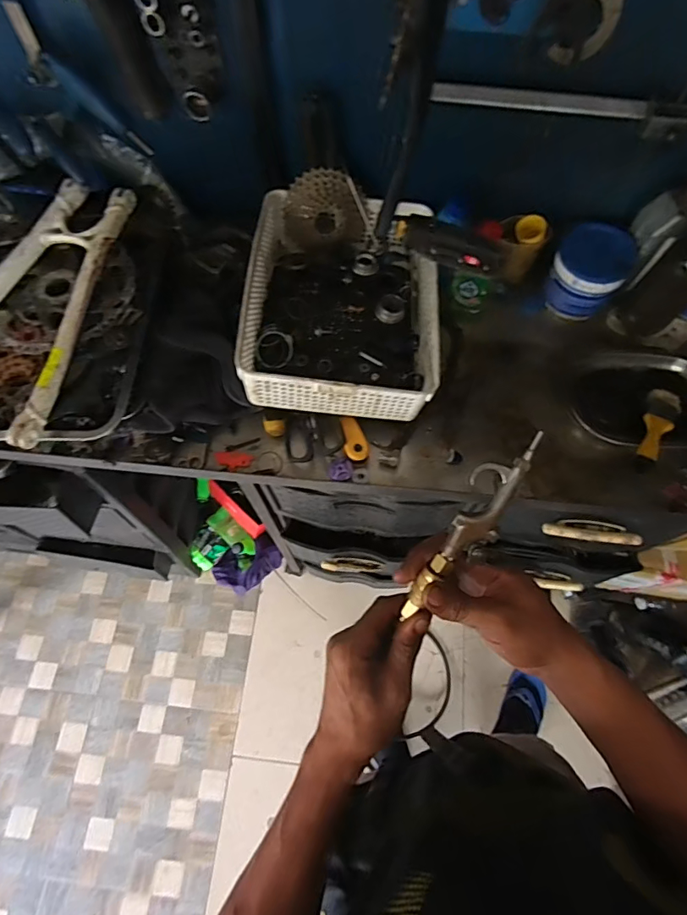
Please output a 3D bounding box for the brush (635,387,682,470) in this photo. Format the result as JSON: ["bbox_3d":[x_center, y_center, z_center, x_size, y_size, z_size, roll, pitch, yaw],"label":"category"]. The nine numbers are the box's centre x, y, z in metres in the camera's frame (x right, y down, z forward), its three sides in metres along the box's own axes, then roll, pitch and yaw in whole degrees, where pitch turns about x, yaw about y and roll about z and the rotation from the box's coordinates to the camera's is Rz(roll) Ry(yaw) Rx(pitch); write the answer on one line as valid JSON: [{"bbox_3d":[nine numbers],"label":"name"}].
[{"bbox_3d":[0.421,-0.035,0.642,0.047,0.015,0.164,32,59,13],"label":"brush"}]

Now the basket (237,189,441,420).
[{"bbox_3d":[0.001,-0.218,0.664,0.249,0.092,0.320,2,67,2],"label":"basket"}]

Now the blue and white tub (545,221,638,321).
[{"bbox_3d":[0.362,-0.275,0.709,0.096,0.107,0.094,0,67,1],"label":"blue and white tub"}]

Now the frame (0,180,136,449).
[{"bbox_3d":[-0.400,-0.203,0.602,0.172,0.029,0.376,9,67,5],"label":"frame"}]

